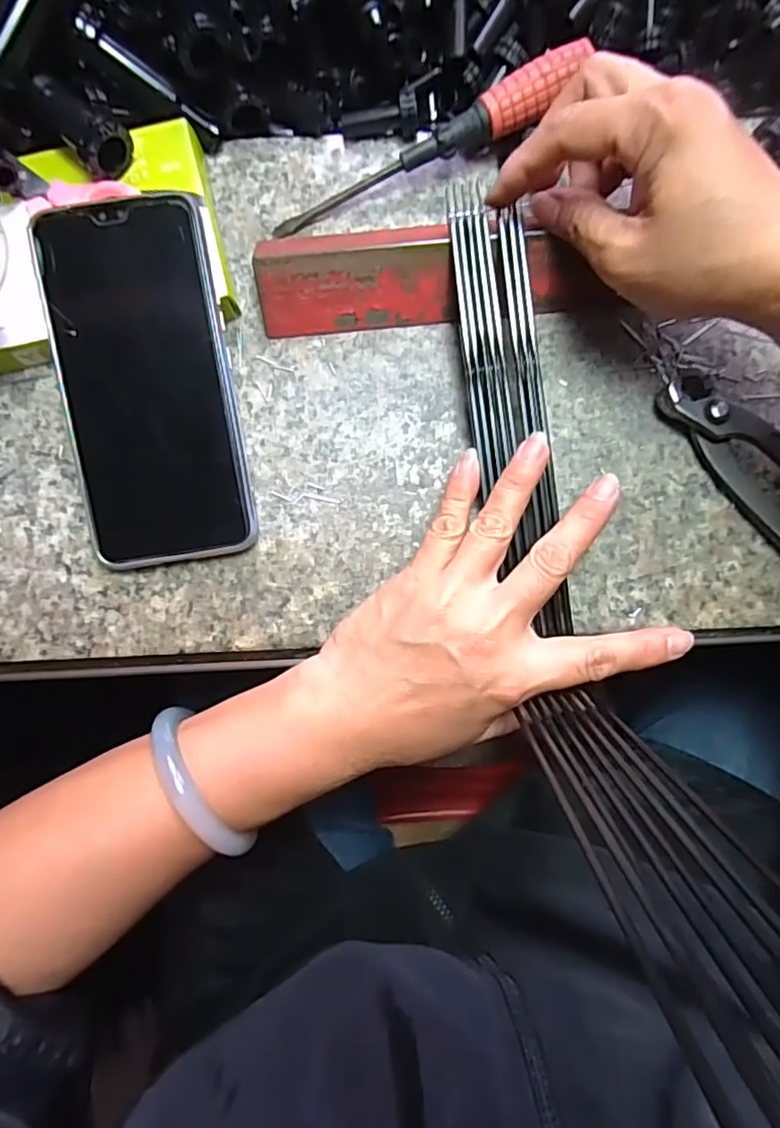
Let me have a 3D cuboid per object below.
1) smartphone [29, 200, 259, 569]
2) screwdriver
[{"bbox_3d":[-0.109,-0.079,0.263,0.074,0.006,0.156,-8,96,0],"label":"smartphone"},{"bbox_3d":[0.018,-0.199,0.281,0.159,0.015,0.020,-21,91,13],"label":"screwdriver"}]

